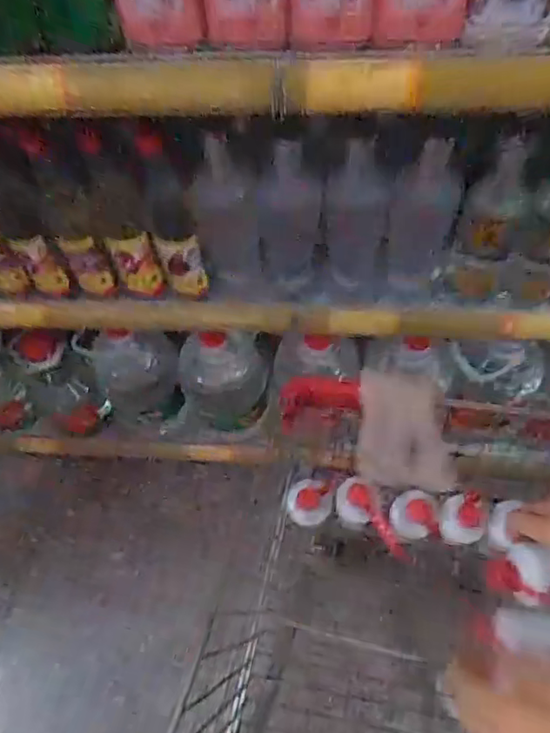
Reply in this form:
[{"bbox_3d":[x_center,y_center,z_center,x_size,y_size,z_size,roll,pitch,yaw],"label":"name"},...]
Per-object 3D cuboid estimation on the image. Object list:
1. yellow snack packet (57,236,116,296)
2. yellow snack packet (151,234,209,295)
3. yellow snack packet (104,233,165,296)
[{"bbox_3d":[-0.234,-0.127,0.723,0.056,0.091,0.017,10,62,10],"label":"yellow snack packet"},{"bbox_3d":[-0.116,-0.127,0.720,0.052,0.089,0.023,-12,61,-3],"label":"yellow snack packet"},{"bbox_3d":[-0.172,-0.126,0.718,0.054,0.091,0.016,-1,61,3],"label":"yellow snack packet"}]

